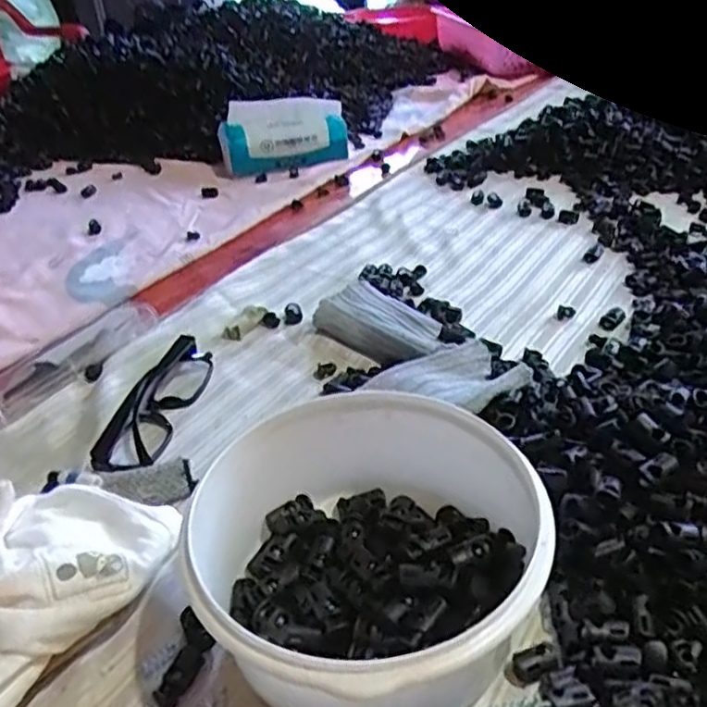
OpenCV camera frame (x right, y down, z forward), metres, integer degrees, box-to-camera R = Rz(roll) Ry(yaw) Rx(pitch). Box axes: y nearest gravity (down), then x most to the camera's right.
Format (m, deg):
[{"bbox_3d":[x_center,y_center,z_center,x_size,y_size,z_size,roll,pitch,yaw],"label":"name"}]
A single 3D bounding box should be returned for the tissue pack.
[{"bbox_3d":[-0.097,-0.301,0.942,0.169,0.084,0.081,-10,34,-7],"label":"tissue pack"}]

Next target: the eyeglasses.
[{"bbox_3d":[-0.139,0.034,0.494,0.035,0.025,0.140,2,34,10],"label":"eyeglasses"}]

